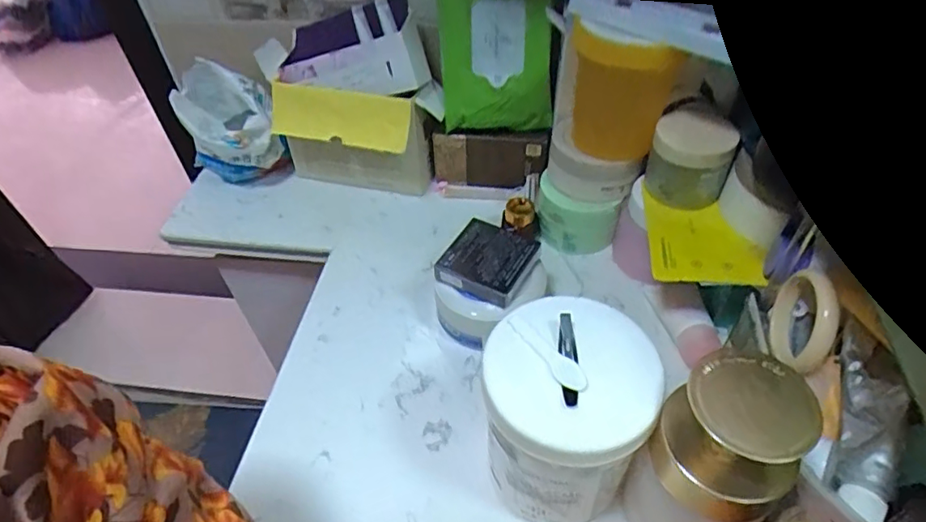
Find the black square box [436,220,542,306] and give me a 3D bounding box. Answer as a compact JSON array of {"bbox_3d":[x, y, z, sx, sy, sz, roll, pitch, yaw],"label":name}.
[{"bbox_3d":[0.023,-0.002,0.505,0.073,0.018,0.073,23,52,24],"label":"black square box"}]

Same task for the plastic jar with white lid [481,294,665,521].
[{"bbox_3d":[0.069,0.110,0.386,0.101,0.152,0.100,-2,46,2],"label":"plastic jar with white lid"}]

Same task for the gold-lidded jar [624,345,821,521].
[{"bbox_3d":[0.153,0.129,0.353,0.072,0.161,0.069,-2,46,2],"label":"gold-lidded jar"}]

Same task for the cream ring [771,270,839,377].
[{"bbox_3d":[0.245,0.041,0.409,0.023,0.068,0.081,10,48,14],"label":"cream ring"}]

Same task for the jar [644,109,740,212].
[{"bbox_3d":[0.204,-0.091,0.508,0.067,0.062,0.072,-2,46,2],"label":"jar"}]

